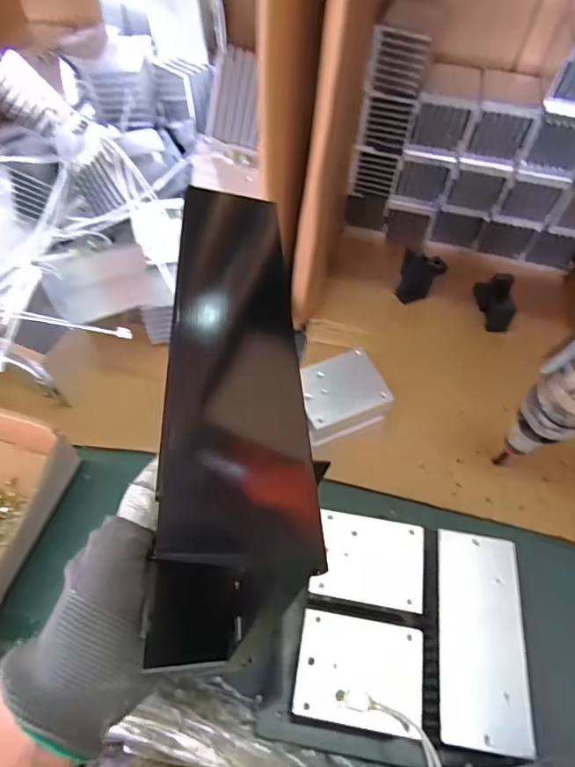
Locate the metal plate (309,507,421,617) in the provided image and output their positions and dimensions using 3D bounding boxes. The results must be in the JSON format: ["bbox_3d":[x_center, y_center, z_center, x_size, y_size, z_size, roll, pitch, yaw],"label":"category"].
[{"bbox_3d":[0.054,0.115,0.323,0.069,0.004,0.056,10,55,4],"label":"metal plate"}]

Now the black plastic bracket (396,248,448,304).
[{"bbox_3d":[0.140,-0.114,0.515,0.049,0.051,0.023,-18,58,-15],"label":"black plastic bracket"}]

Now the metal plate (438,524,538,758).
[{"bbox_3d":[0.119,0.151,0.298,0.052,0.004,0.117,9,55,3],"label":"metal plate"}]

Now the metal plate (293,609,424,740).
[{"bbox_3d":[0.043,0.166,0.285,0.071,0.004,0.054,9,55,3],"label":"metal plate"}]

